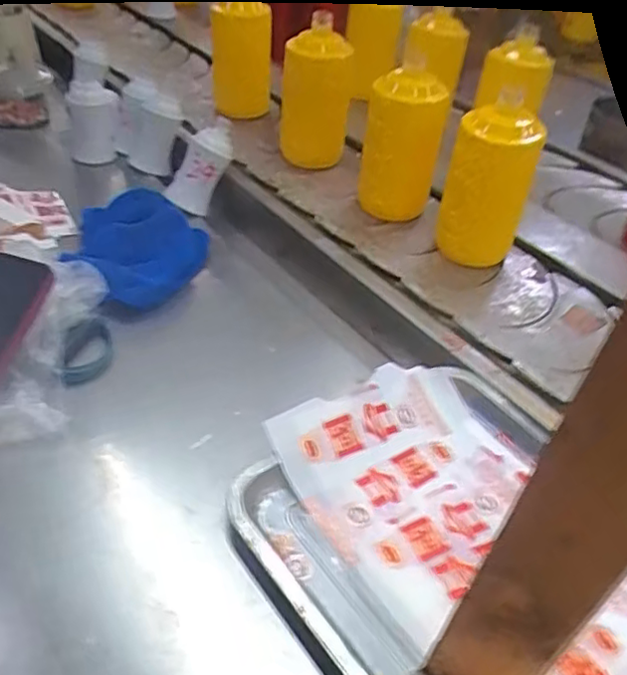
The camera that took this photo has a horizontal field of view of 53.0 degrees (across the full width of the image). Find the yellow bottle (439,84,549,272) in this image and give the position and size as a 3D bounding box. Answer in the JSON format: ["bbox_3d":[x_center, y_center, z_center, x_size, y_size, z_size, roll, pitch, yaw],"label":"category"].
[{"bbox_3d":[0.192,-0.172,0.703,0.083,0.176,0.077,-9,42,-18],"label":"yellow bottle"}]

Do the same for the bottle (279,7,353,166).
[{"bbox_3d":[0.004,-0.346,0.910,0.093,0.208,0.082,7,40,0],"label":"bottle"}]

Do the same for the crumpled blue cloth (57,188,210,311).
[{"bbox_3d":[-0.180,-0.091,0.666,0.135,0.057,0.171,-2,41,-11],"label":"crumpled blue cloth"}]

